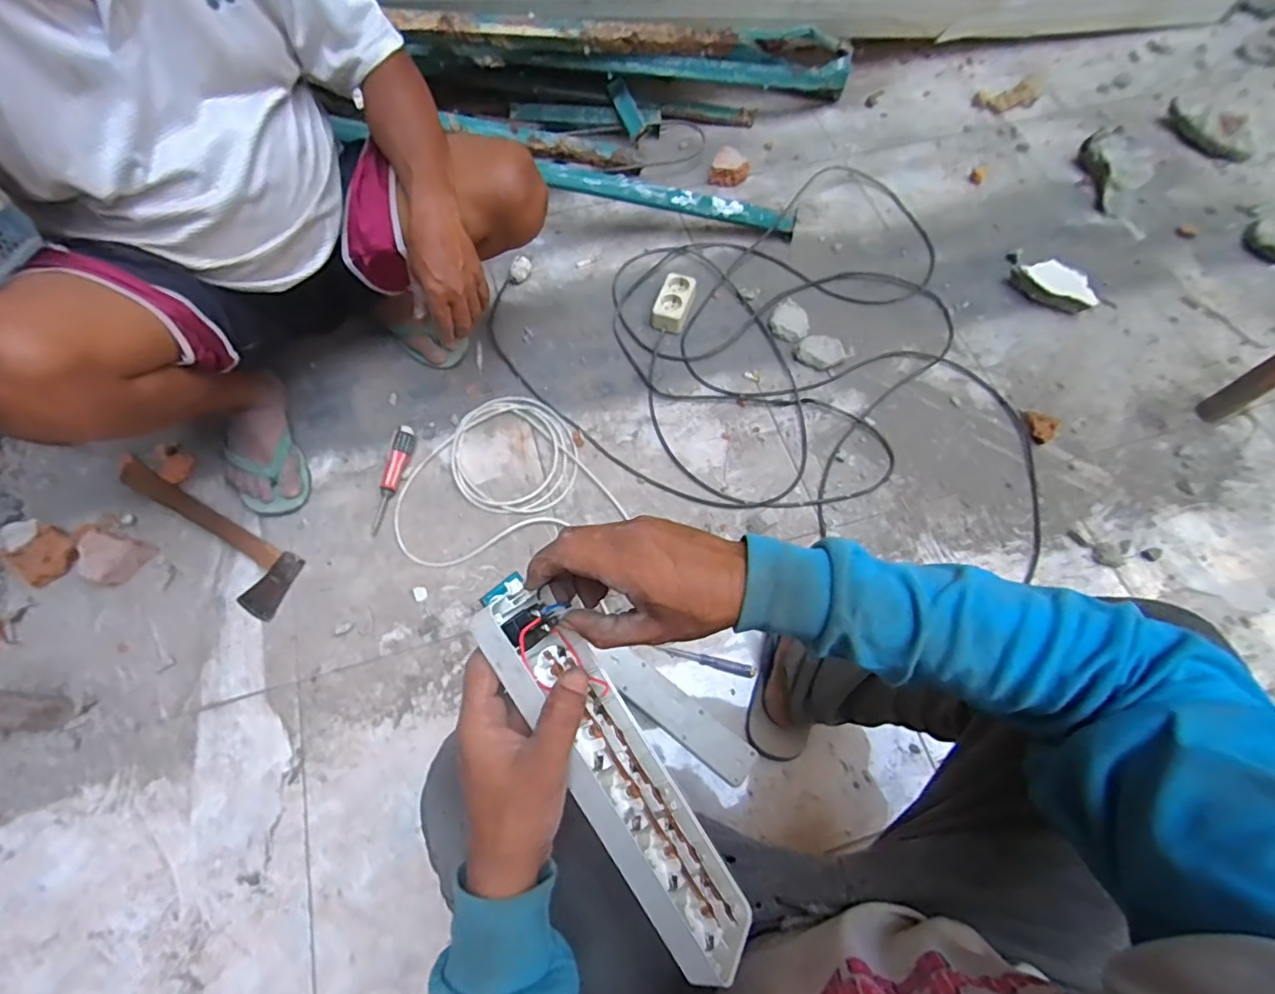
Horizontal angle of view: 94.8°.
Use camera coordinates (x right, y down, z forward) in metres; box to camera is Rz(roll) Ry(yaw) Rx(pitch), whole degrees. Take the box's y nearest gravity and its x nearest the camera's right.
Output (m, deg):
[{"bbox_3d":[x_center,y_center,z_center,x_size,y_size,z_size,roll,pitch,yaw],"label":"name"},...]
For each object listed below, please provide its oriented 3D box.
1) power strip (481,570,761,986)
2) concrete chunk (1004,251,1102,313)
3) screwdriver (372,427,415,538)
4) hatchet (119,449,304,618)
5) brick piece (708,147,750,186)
[{"bbox_3d":[-0.011,0.174,0.375,0.059,0.019,0.275,-32,92,-46],"label":"power strip"},{"bbox_3d":[0.772,-0.406,1.104,0.066,0.046,0.181,-41,73,-17],"label":"concrete chunk"},{"bbox_3d":[-0.390,-0.030,0.932,0.027,0.035,0.176,8,66,2],"label":"screwdriver"},{"bbox_3d":[-0.675,0.056,0.895,0.359,0.023,0.095,28,68,10],"label":"hatchet"},{"bbox_3d":[0.195,-0.692,1.225,0.081,0.042,0.077,12,66,4],"label":"brick piece"}]

